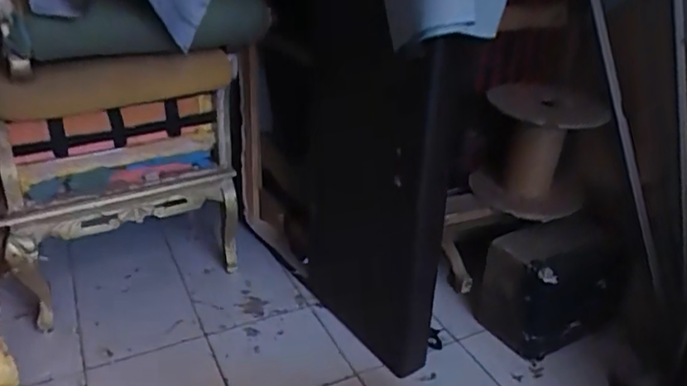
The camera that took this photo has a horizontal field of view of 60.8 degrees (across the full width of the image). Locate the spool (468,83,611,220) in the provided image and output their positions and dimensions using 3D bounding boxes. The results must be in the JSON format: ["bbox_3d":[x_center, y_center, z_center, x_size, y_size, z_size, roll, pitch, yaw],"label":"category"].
[{"bbox_3d":[0.514,-0.093,1.541,0.282,0.301,0.271,10,28,17],"label":"spool"}]

